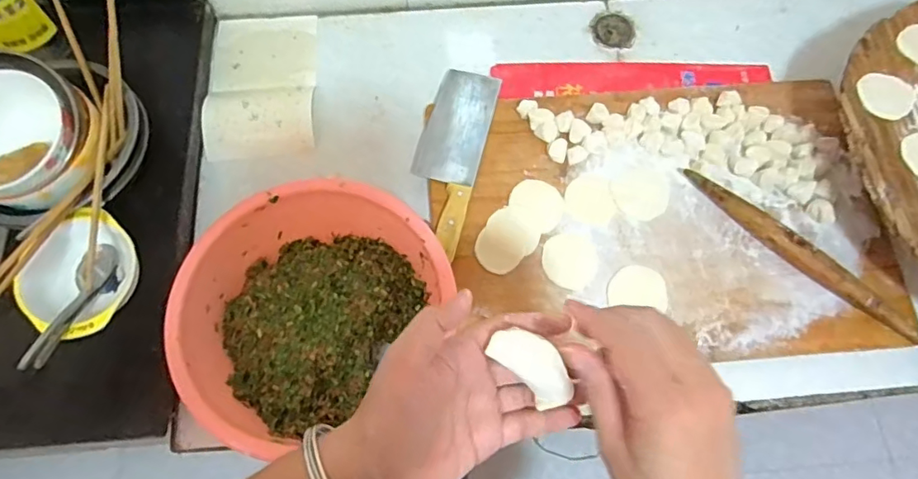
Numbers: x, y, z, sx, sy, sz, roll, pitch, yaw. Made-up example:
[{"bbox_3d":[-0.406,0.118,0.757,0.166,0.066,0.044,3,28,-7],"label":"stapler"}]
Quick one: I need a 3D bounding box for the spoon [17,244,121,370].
[{"bbox_3d":[-0.401,0.065,0.553,0.026,0.034,0.150,2,40,0],"label":"spoon"}]

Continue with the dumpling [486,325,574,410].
[{"bbox_3d":[0.046,0.072,0.318,0.026,0.018,0.055,-43,91,15],"label":"dumpling"}]

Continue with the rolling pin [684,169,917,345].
[{"bbox_3d":[0.416,0.022,0.638,0.331,0.027,0.029,39,74,13],"label":"rolling pin"}]

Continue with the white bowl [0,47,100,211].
[{"bbox_3d":[-0.468,-0.112,0.568,0.153,0.079,0.139,24,71,8],"label":"white bowl"}]

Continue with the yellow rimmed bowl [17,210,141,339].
[{"bbox_3d":[-0.395,0.045,0.570,0.122,0.063,0.111,-42,75,-14],"label":"yellow rimmed bowl"}]

